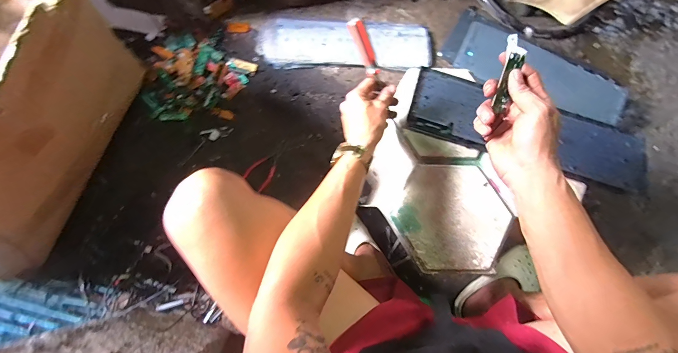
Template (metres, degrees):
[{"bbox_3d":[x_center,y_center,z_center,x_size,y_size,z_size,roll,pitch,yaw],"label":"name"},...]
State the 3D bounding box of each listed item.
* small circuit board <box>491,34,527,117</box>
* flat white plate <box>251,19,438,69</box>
[{"bbox_3d":[0.207,-0.120,0.373,0.023,0.009,0.091,5,108,0],"label":"small circuit board"},{"bbox_3d":[0.021,-0.371,0.860,0.476,0.032,0.144,1,77,-1],"label":"flat white plate"}]

